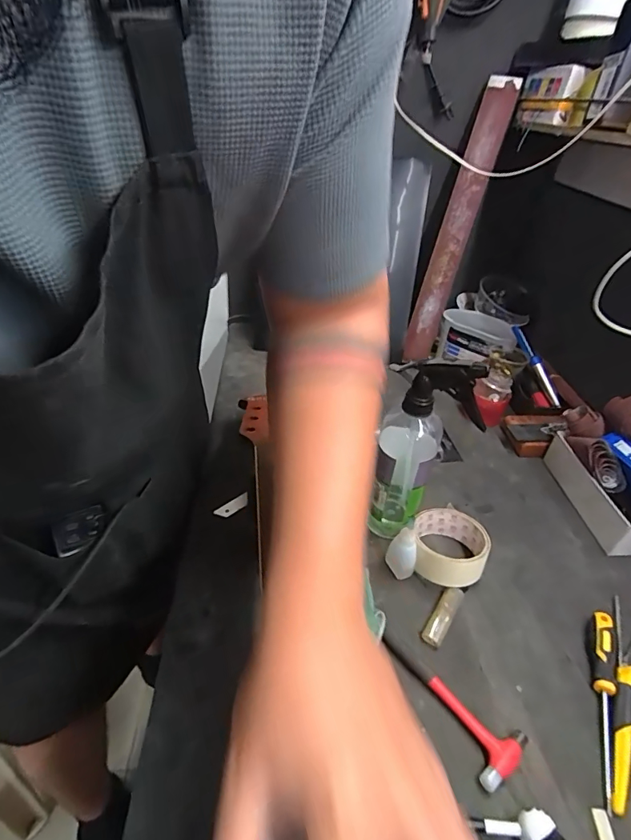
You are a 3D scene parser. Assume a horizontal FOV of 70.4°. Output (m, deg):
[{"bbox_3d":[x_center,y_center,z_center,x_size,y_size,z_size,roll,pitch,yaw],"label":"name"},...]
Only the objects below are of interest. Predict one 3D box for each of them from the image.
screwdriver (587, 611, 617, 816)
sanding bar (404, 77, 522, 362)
[{"bbox_3d":[0.262,0.250,0.404,0.017,0.020,0.165,18,39,16],"label":"screwdriver"},{"bbox_3d":[0.246,-0.337,0.792,0.052,0.470,0.027,22,19,21],"label":"sanding bar"}]

